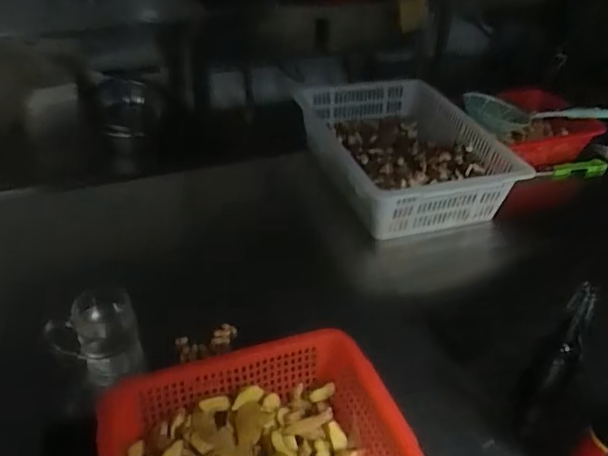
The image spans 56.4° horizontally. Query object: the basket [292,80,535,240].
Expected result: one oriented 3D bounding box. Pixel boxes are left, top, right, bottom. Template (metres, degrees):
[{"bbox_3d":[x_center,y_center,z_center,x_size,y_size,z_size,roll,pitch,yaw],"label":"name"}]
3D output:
[{"bbox_3d":[0.226,-0.174,1.317,0.388,0.140,0.493,-9,39,-16],"label":"basket"}]

